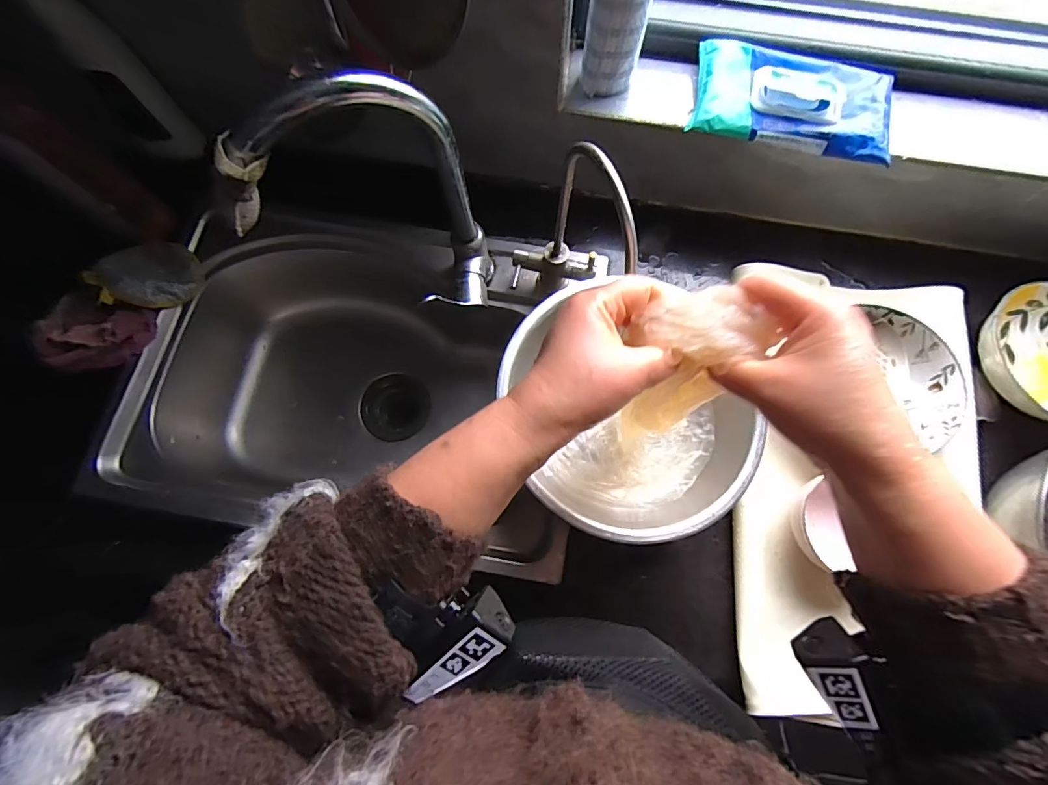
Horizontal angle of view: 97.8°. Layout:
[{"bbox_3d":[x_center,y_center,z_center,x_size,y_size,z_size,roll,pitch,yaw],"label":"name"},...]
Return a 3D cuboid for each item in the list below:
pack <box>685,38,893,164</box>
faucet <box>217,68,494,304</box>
[{"bbox_3d":[0.302,-0.329,0.509,0.210,0.028,0.113,14,75,2],"label":"pack"},{"bbox_3d":[-0.128,-0.158,0.427,0.194,0.278,0.078,-12,75,-4],"label":"faucet"}]

